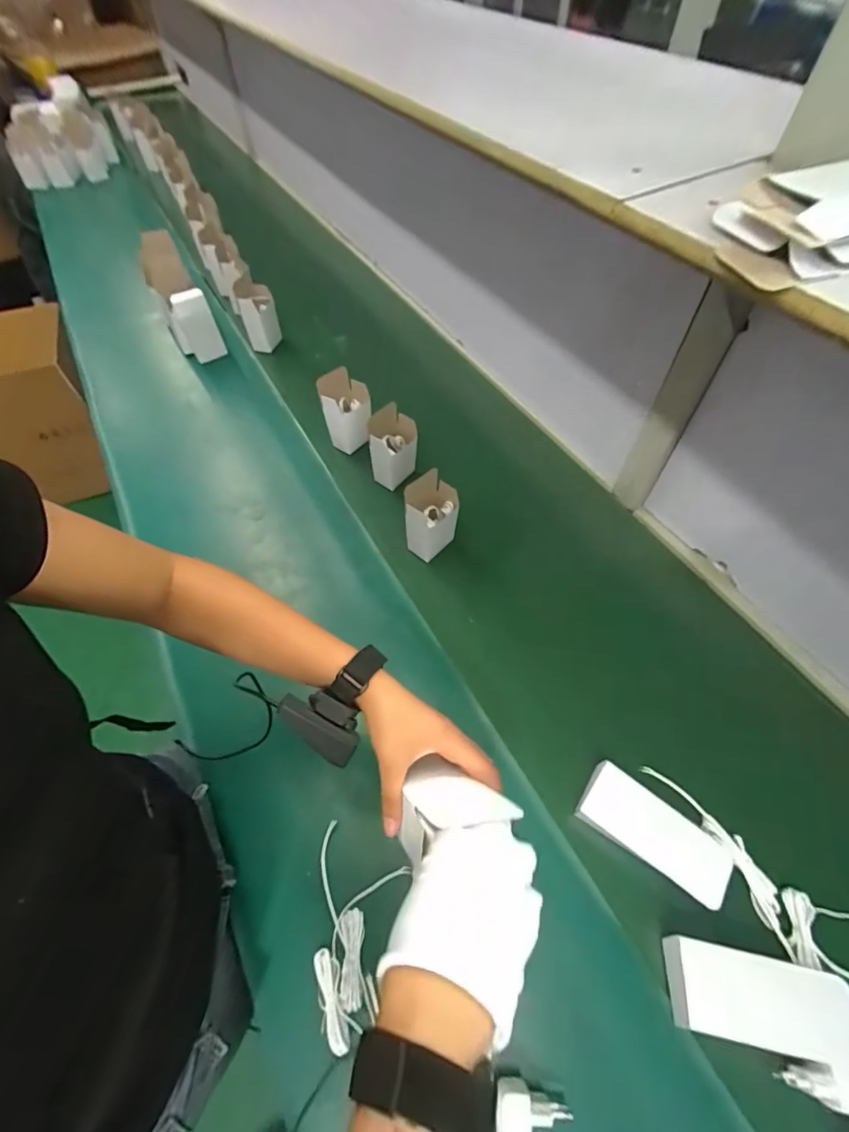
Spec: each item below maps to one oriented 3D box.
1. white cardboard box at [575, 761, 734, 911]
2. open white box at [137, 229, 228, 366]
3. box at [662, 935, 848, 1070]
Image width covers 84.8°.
[{"bbox_3d":[0.241,0.286,0.497,0.150,0.038,0.062,32,64,21],"label":"white cardboard box"},{"bbox_3d":[-0.554,-0.600,1.054,0.090,0.158,0.316,-27,60,-14],"label":"open white box"},{"bbox_3d":[0.302,0.390,0.424,0.153,0.043,0.075,8,58,8],"label":"box"}]

